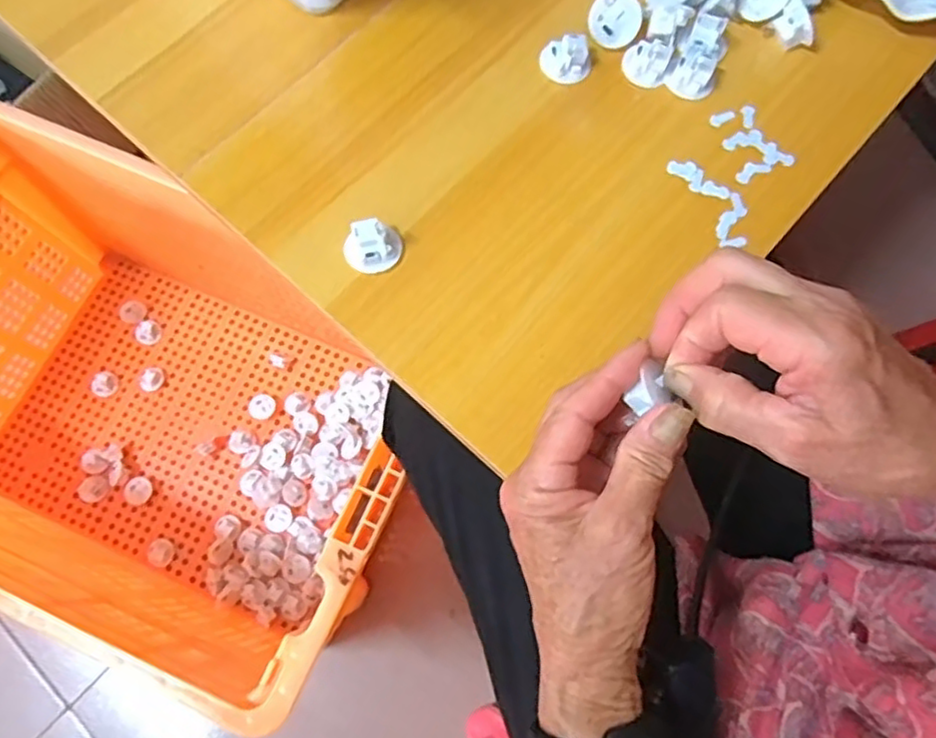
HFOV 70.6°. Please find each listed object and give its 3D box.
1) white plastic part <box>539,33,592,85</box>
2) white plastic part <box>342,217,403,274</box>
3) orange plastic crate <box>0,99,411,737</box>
[{"bbox_3d":[0.063,-0.200,0.426,0.029,0.016,0.026,-15,73,-5],"label":"white plastic part"},{"bbox_3d":[-0.056,-0.071,0.382,0.032,0.016,0.027,7,73,2],"label":"white plastic part"},{"bbox_3d":[-0.332,0.048,0.715,0.579,0.318,0.371,25,74,8],"label":"orange plastic crate"}]

